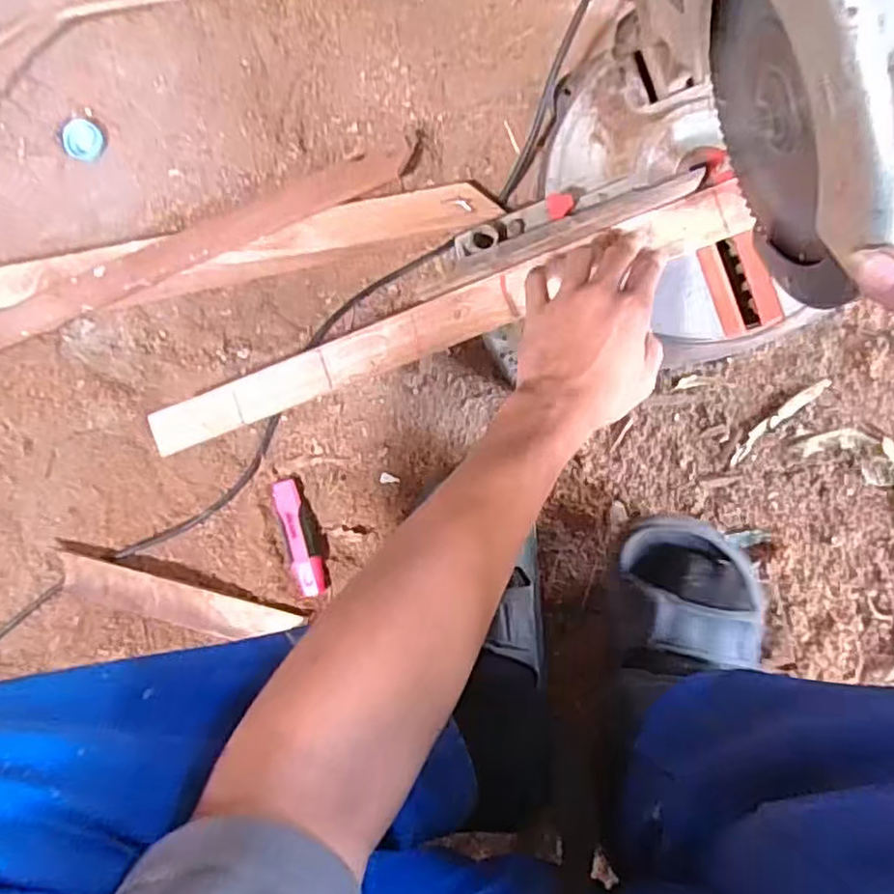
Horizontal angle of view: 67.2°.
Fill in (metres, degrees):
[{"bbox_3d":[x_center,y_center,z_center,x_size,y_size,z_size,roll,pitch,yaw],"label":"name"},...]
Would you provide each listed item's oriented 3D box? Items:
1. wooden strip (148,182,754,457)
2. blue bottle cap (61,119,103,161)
[{"bbox_3d":[-0.013,-0.092,0.524,0.486,0.026,0.035,-20,86,10],"label":"wooden strip"},{"bbox_3d":[-0.317,-0.267,0.585,0.034,0.009,0.033,0,90,10],"label":"blue bottle cap"}]

